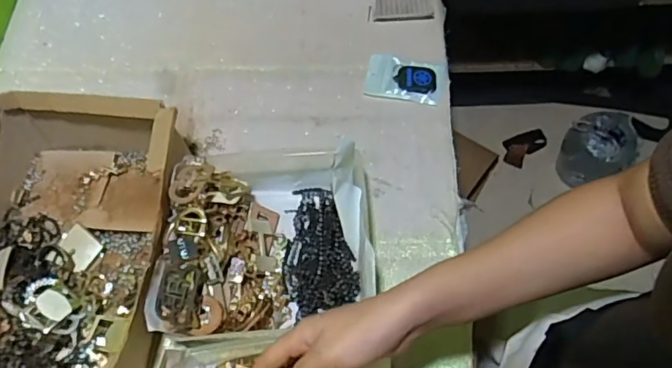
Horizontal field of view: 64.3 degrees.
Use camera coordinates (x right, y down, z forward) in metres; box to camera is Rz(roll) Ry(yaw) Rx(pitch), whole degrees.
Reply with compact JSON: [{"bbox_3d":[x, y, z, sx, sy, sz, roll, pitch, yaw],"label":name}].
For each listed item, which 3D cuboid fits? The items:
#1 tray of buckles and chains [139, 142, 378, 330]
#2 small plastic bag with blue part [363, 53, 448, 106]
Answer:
[{"bbox_3d":[-0.072,0.052,0.556,0.210,0.086,0.204,-8,64,-4],"label":"tray of buckles and chains"},{"bbox_3d":[0.090,-0.136,0.693,0.098,0.014,0.064,13,64,6],"label":"small plastic bag with blue part"}]

